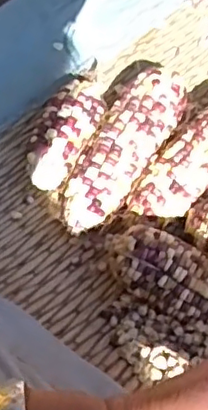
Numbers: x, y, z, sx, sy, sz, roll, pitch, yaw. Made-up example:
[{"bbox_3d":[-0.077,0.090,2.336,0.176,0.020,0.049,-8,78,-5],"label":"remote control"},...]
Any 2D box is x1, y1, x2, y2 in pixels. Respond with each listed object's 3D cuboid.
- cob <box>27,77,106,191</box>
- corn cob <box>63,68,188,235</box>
[{"bbox_3d":[-0.027,-0.057,0.481,0.042,0.038,0.104,23,67,8],"label":"cob"},{"bbox_3d":[0.015,-0.041,0.478,0.049,0.045,0.149,29,67,10],"label":"corn cob"}]

